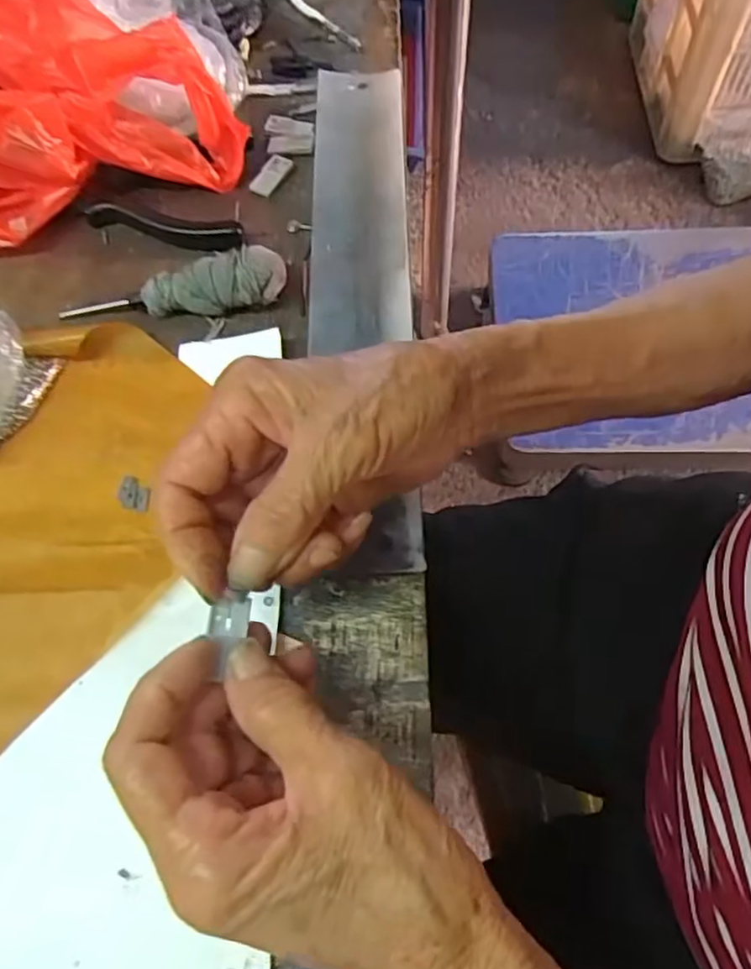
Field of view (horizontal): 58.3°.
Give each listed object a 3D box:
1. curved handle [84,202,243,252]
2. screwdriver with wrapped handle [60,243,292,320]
[{"bbox_3d":[-0.122,-0.145,0.380,0.096,0.014,0.014,12,64,10],"label":"curved handle"},{"bbox_3d":[-0.107,-0.100,0.350,0.122,0.022,0.023,-7,62,14],"label":"screwdriver with wrapped handle"}]

